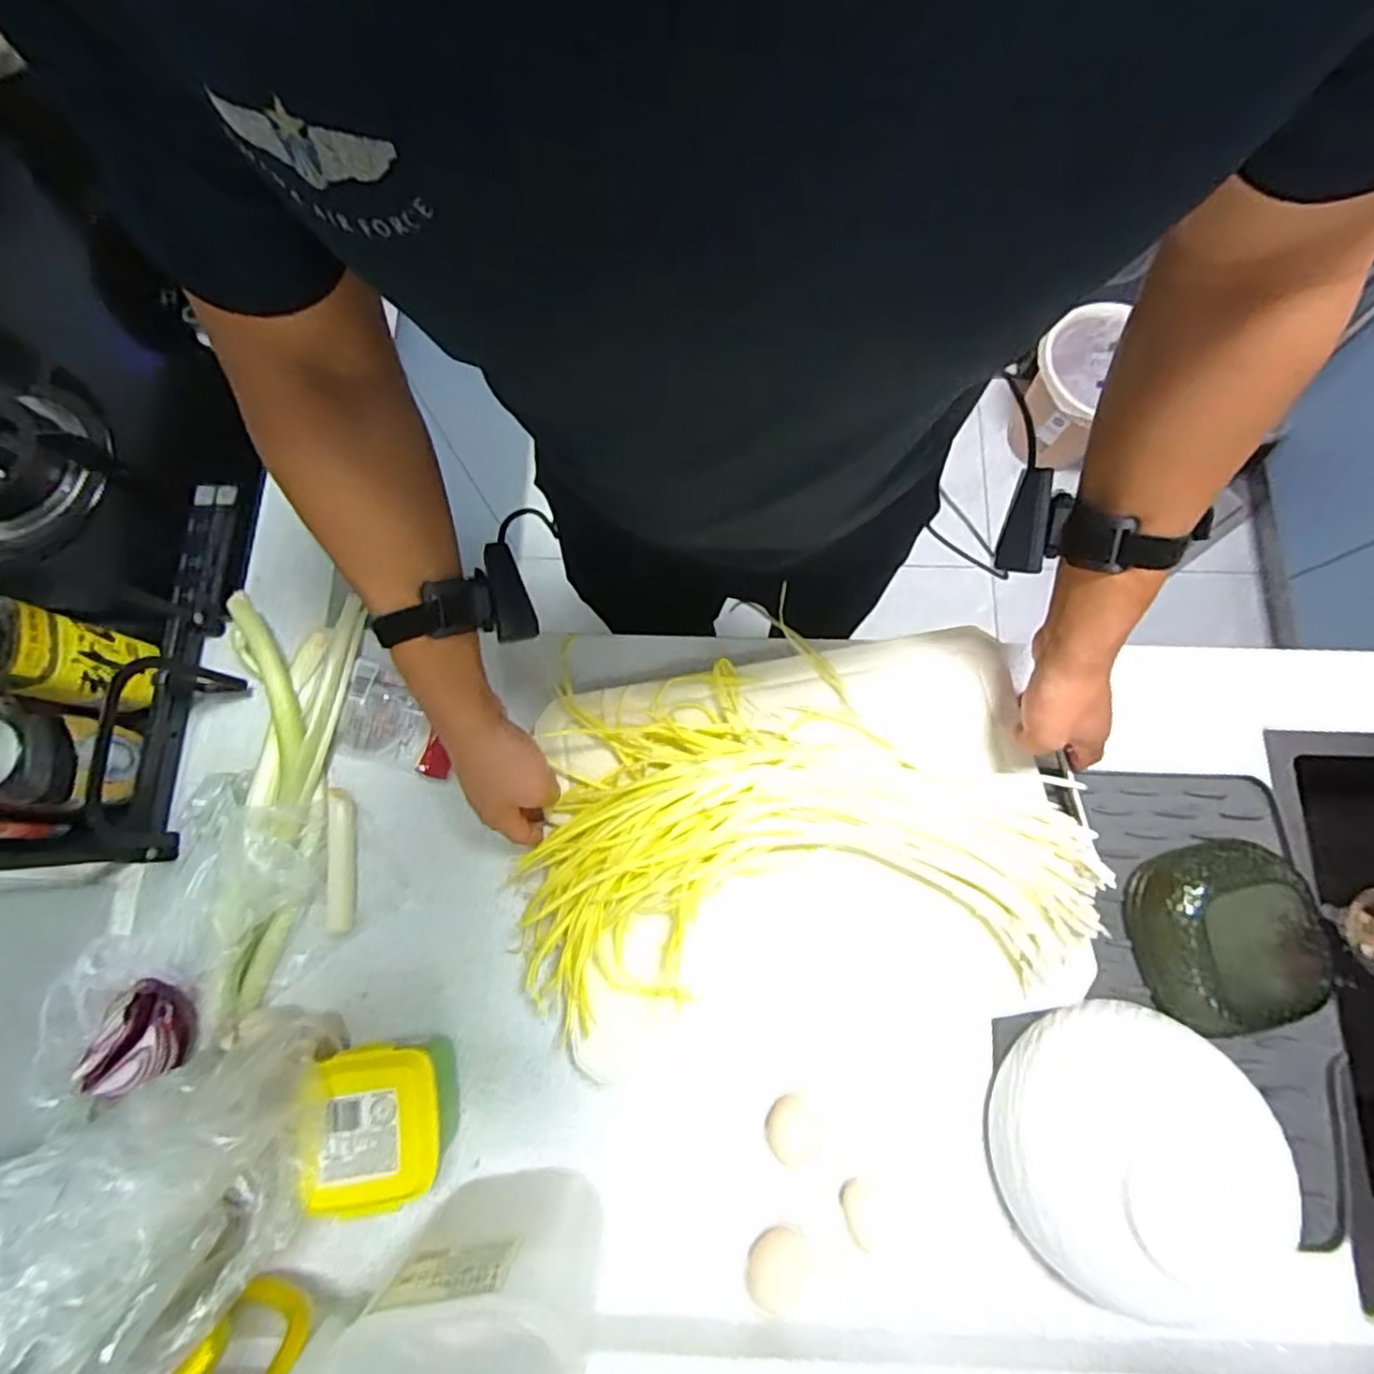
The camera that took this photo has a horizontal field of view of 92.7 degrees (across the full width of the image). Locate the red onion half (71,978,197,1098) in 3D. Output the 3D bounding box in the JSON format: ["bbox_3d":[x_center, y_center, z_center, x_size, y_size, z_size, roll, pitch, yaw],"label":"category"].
[{"bbox_3d":[-0.407,0.257,0.484,0.067,0.036,0.069,0,77,1],"label":"red onion half"}]

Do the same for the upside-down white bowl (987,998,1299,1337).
[{"bbox_3d":[0.324,0.333,0.463,0.171,0.077,0.183,0,77,1],"label":"upside-down white bowl"}]

